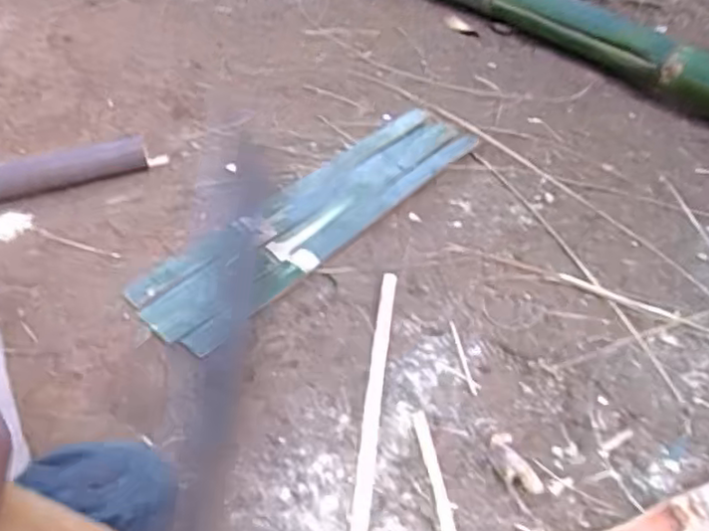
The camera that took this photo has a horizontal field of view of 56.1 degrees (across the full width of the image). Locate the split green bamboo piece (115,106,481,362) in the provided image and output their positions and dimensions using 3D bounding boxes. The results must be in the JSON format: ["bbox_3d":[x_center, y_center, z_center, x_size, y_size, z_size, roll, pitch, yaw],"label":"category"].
[{"bbox_3d":[-0.042,-0.069,0.806,0.130,0.015,0.482,35,55,29],"label":"split green bamboo piece"}]

